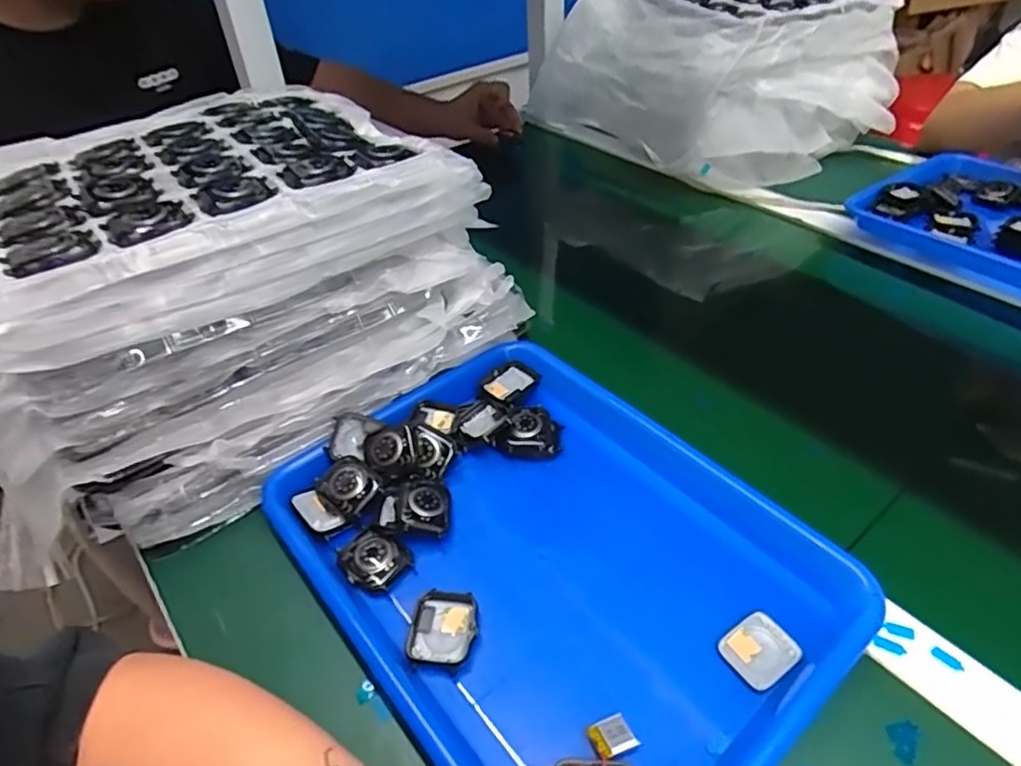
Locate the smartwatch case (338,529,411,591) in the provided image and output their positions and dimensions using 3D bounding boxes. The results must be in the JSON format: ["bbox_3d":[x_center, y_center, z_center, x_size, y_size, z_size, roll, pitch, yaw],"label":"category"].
[{"bbox_3d":[-0.090,0.119,0.413,0.041,0.013,0.037,31,52,33],"label":"smartwatch case"}]

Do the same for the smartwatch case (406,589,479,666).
[{"bbox_3d":[-0.040,0.146,0.370,0.039,0.012,0.042,3,42,8],"label":"smartwatch case"}]

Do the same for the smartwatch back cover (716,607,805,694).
[{"bbox_3d":[0.145,0.153,0.358,0.042,0.006,0.033,-24,45,-21],"label":"smartwatch back cover"}]

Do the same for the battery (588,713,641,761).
[{"bbox_3d":[0.052,0.181,0.319,0.020,0.004,0.018,-22,44,-19],"label":"battery"}]

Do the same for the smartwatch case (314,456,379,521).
[{"bbox_3d":[-0.115,0.073,0.440,0.036,0.012,0.042,-30,48,-26],"label":"smartwatch case"}]

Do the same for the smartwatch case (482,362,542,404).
[{"bbox_3d":[0.002,0.002,0.526,0.048,0.014,0.038,-28,47,-25],"label":"smartwatch case"}]

